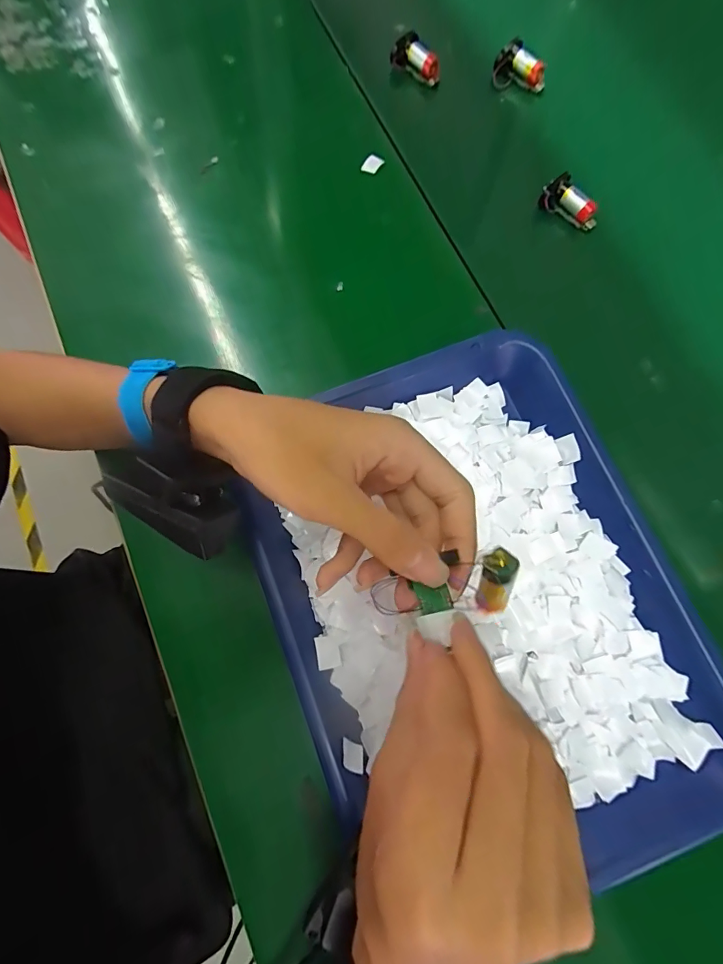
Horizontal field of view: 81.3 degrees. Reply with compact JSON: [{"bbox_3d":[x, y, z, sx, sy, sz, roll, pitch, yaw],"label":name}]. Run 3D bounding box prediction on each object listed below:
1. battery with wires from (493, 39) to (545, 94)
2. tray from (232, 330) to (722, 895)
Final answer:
[{"bbox_3d":[0.154,-0.399,0.407,0.050,0.024,0.032,16,77,3],"label":"battery with wires"},{"bbox_3d":[0.074,0.075,0.284,0.260,0.035,0.331,-18,78,-5],"label":"tray"}]

